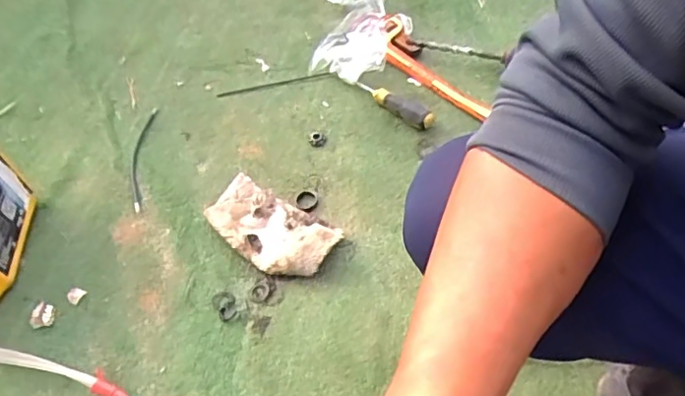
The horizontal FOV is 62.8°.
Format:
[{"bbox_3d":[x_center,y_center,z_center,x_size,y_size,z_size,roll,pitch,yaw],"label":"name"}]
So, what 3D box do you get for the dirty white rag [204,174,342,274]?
[{"bbox_3d":[-0.095,0.032,0.738,0.202,0.059,0.106,27,60,24],"label":"dirty white rag"}]

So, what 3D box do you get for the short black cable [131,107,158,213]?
[{"bbox_3d":[-0.307,-0.062,0.852,0.028,0.016,0.204,-5,52,3],"label":"short black cable"}]

